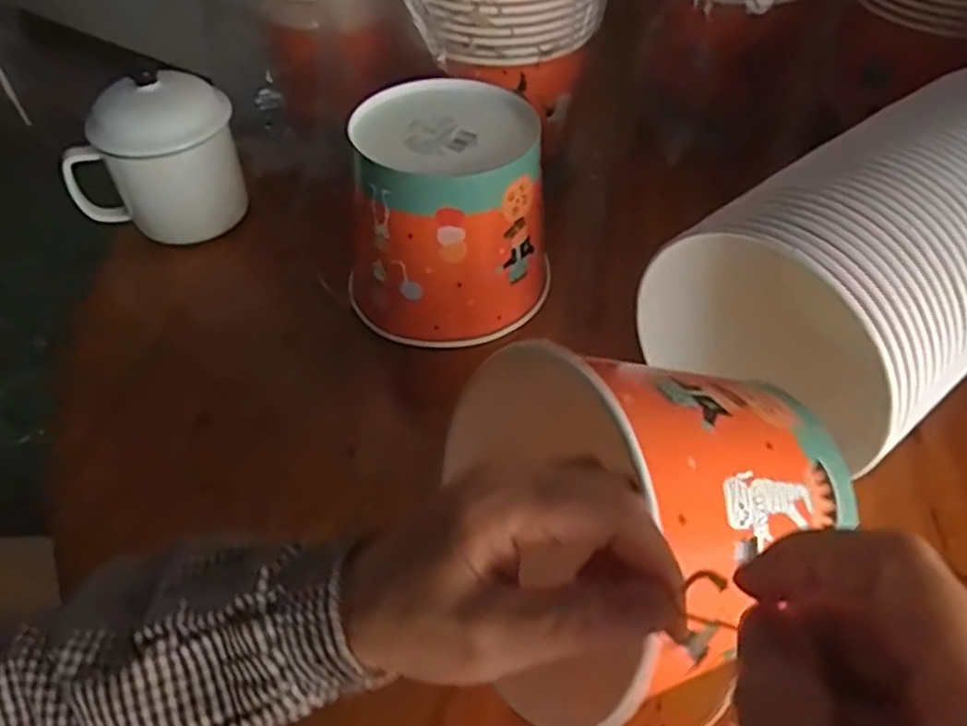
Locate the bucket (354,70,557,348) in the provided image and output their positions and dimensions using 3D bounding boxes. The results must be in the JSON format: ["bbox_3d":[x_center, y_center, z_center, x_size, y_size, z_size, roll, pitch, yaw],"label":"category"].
[{"bbox_3d":[-0.027,-0.108,0.533,0.137,0.143,0.128,0,47,0],"label":"bucket"}]

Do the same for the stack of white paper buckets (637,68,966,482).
[{"bbox_3d":[0.242,-0.055,0.455,0.226,0.171,0.146,-31,54,-25],"label":"stack of white paper buckets"}]

